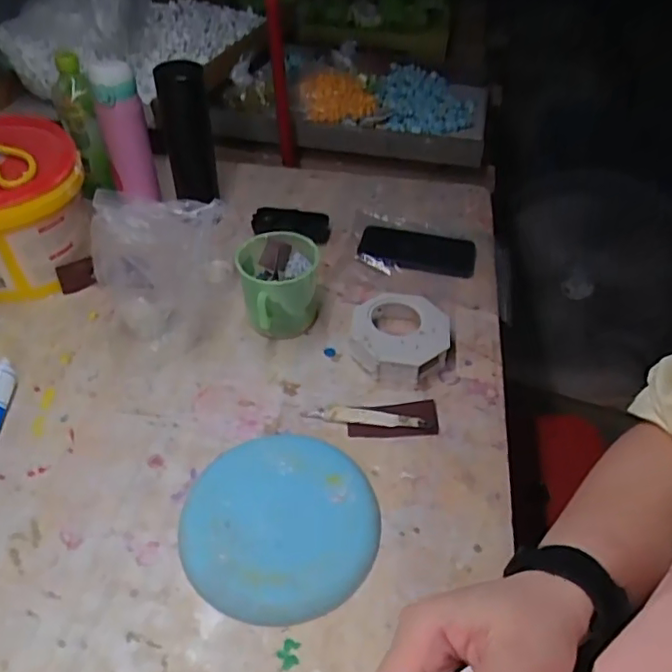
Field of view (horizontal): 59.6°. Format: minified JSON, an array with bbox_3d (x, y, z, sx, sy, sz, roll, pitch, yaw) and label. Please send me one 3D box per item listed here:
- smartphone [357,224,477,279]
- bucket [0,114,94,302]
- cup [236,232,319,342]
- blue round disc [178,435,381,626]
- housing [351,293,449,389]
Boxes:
[{"bbox_3d":[0.121,-0.130,0.868,0.167,0.014,0.090,7,45,5],"label":"smartphone"},{"bbox_3d":[-0.421,-0.155,0.763,0.184,0.180,0.184,1,45,-1],"label":"bucket"},{"bbox_3d":[-0.069,-0.058,0.729,0.096,0.097,0.108,-5,45,-6],"label":"cup"},{"bbox_3d":[-0.052,0.171,0.556,0.177,0.021,0.180,1,45,-1],"label":"blue round disc"},{"bbox_3d":[0.079,-0.004,0.714,0.117,0.045,0.133,6,45,5],"label":"housing"}]

